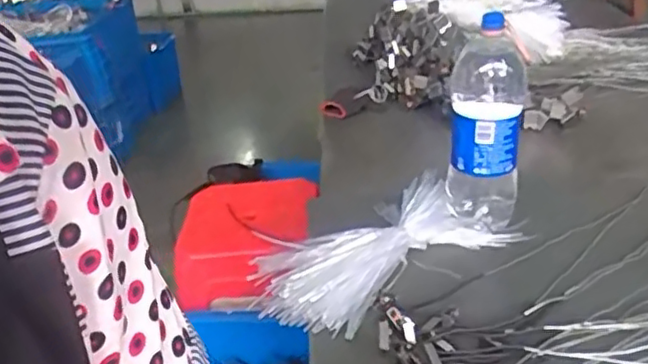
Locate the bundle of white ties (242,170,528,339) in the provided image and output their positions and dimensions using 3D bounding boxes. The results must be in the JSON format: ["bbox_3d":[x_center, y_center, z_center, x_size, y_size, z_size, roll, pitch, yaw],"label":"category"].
[{"bbox_3d":[0.082,0.093,0.944,0.383,0.056,0.220,-21,33,-27],"label":"bundle of white ties"}]

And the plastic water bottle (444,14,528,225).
[{"bbox_3d":[0.238,-0.072,0.953,0.107,0.306,0.098,2,30,12],"label":"plastic water bottle"}]

